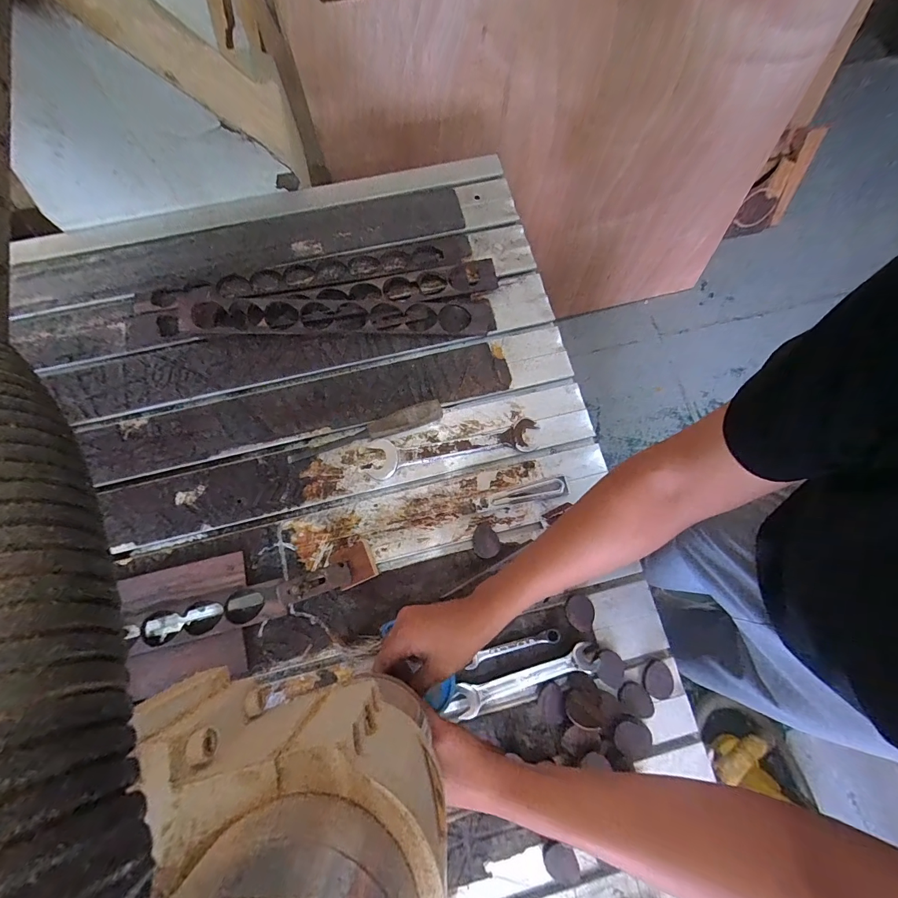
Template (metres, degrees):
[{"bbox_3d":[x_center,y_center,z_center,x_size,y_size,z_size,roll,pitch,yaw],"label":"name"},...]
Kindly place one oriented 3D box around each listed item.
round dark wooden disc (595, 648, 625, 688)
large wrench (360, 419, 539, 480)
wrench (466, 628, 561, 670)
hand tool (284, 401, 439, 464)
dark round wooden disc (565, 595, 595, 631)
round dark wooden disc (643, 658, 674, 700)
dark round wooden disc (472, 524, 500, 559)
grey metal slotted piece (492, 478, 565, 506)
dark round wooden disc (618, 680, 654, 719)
[{"bbox_3d":[0.211,0.285,0.511,0.035,0.006,0.042,2,76,-1],"label":"round dark wooden disc"},{"bbox_3d":[0.005,-0.001,0.575,0.254,0.010,0.054,-8,77,-3],"label":"large wrench"},{"bbox_3d":[0.084,0.259,0.510,0.125,0.007,0.018,-15,77,-5],"label":"wrench"},{"bbox_3d":[-0.119,-0.022,0.566,0.227,0.022,0.028,-18,78,-6],"label":"hand tool"},{"bbox_3d":[0.174,0.216,0.517,0.036,0.005,0.044,-32,79,-9],"label":"dark round wooden disc"},{"bbox_3d":[0.268,0.294,0.503,0.037,0.007,0.043,12,76,1],"label":"round dark wooden disc"},{"bbox_3d":[0.050,0.127,0.544,0.036,0.004,0.045,-20,78,-6],"label":"dark round wooden disc"},{"bbox_3d":[0.112,0.061,0.560,0.102,0.012,0.025,-10,77,-4],"label":"grey metal slotted piece"},{"bbox_3d":[0.237,0.318,0.498,0.032,0.006,0.046,-41,81,-10],"label":"dark round wooden disc"}]

